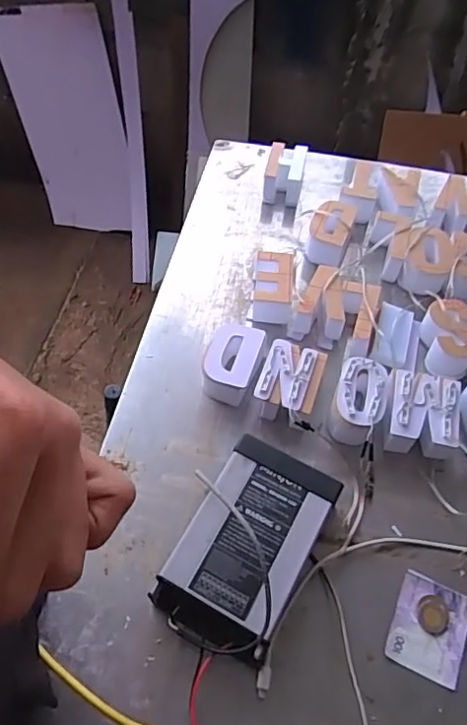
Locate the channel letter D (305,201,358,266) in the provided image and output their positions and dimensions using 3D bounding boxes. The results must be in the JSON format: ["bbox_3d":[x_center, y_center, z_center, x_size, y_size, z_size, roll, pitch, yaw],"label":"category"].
[{"bbox_3d":[0.133,-0.176,0.771,0.058,0.046,0.089,13,58,7],"label":"channel letter D"}]

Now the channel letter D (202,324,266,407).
[{"bbox_3d":[-0.001,0.001,0.634,0.066,0.039,0.086,11,58,6],"label":"channel letter D"}]

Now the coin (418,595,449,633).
[{"bbox_3d":[0.189,0.238,0.524,0.029,0.004,0.032,-1,57,-2],"label":"coin"}]

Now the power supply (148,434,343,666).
[{"bbox_3d":[0.015,0.169,0.526,0.111,0.046,0.194,25,60,14],"label":"power supply"}]

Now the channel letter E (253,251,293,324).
[{"bbox_3d":[0.050,-0.094,0.708,0.046,0.049,0.083,6,55,-1],"label":"channel letter E"}]

